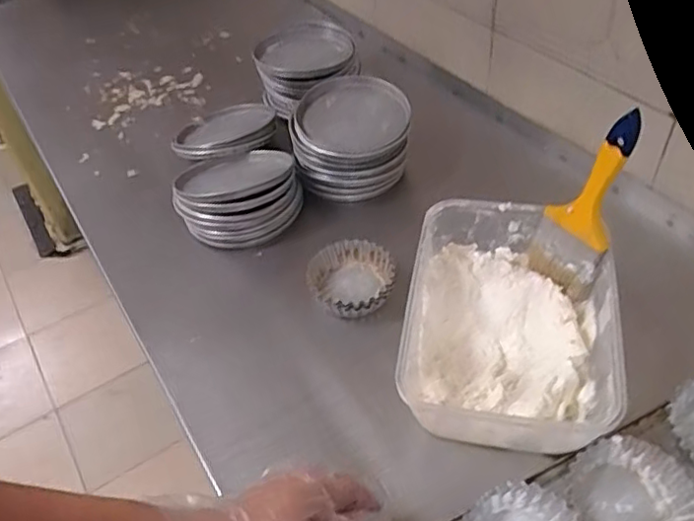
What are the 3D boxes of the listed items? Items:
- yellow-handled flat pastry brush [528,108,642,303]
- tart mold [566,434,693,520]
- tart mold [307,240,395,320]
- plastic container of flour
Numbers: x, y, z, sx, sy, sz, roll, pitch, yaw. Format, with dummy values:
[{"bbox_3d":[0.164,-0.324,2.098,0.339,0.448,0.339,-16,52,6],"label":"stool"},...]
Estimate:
[{"bbox_3d":[0.232,-0.054,0.610,0.022,0.191,0.073,-22,46,-34],"label":"yellow-handled flat pastry brush"},{"bbox_3d":[0.235,0.198,0.518,0.097,0.028,0.089,-25,48,-18],"label":"tart mold"},{"bbox_3d":[0.006,0.023,0.716,0.096,0.031,0.102,-3,45,3],"label":"tart mold"},{"bbox_3d":[0.160,0.058,0.619,0.185,0.078,0.253,6,46,11],"label":"plastic container of flour"}]

